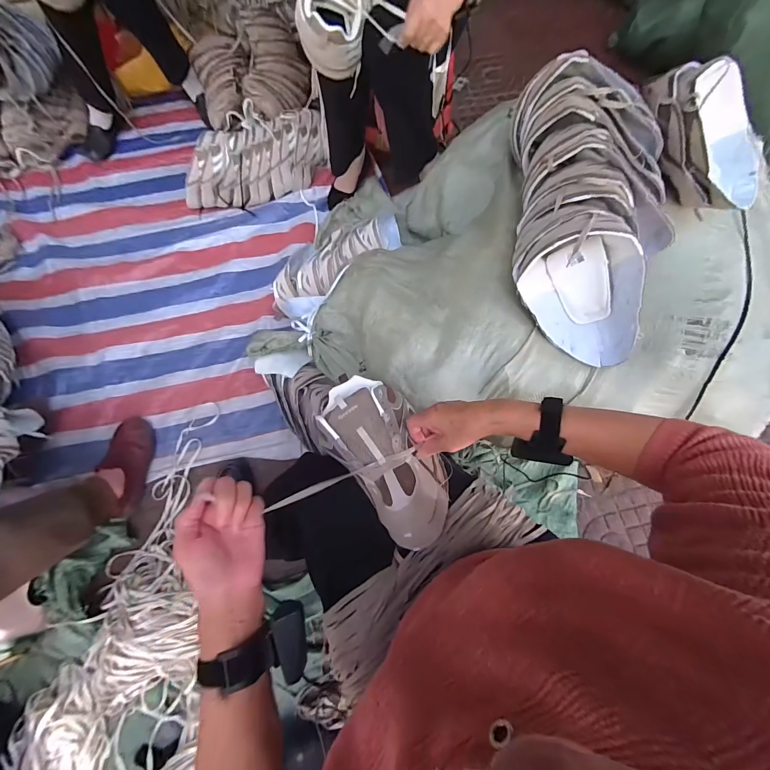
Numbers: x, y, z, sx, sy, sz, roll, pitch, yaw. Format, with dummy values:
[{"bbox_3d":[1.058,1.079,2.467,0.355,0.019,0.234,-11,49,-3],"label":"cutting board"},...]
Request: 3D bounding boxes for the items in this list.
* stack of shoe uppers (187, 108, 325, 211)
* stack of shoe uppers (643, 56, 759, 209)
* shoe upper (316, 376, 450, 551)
[{"bbox_3d":[-0.426,-0.714,1.107,0.471,0.163,0.165,-18,70,-6],"label":"stack of shoe uppers"},{"bbox_3d":[0.545,-0.411,0.580,0.157,0.095,0.242,-11,91,-15],"label":"stack of shoe uppers"},{"bbox_3d":[0.003,0.098,0.500,0.140,0.060,0.262,-29,69,-10],"label":"shoe upper"}]

